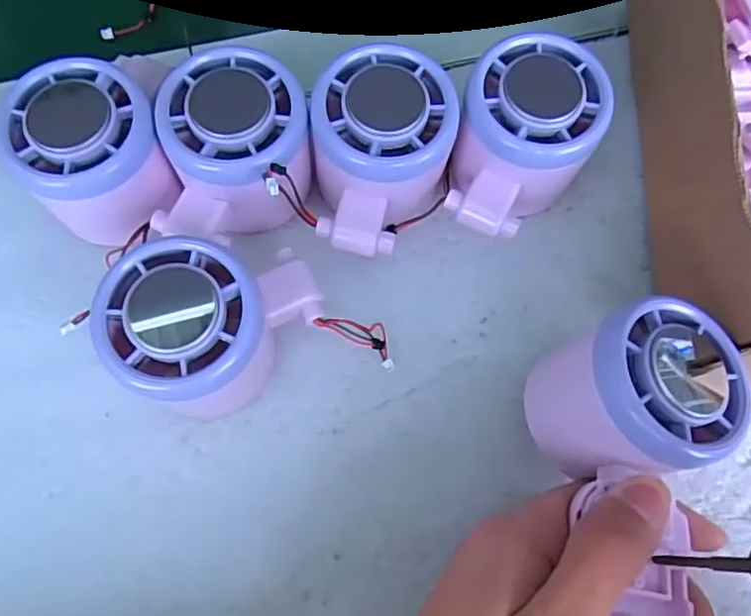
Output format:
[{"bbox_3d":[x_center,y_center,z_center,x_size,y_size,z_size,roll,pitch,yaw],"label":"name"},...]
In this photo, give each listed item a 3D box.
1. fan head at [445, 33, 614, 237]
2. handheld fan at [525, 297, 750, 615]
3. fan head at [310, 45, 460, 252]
[{"bbox_3d":[0.057,-0.062,0.264,0.052,0.057,0.071,28,73,9],"label":"fan head"},{"bbox_3d":[0.084,0.080,0.201,0.059,0.043,0.160,4,72,1],"label":"handheld fan"},{"bbox_3d":[0.003,-0.056,0.261,0.052,0.057,0.071,5,71,1],"label":"fan head"}]

